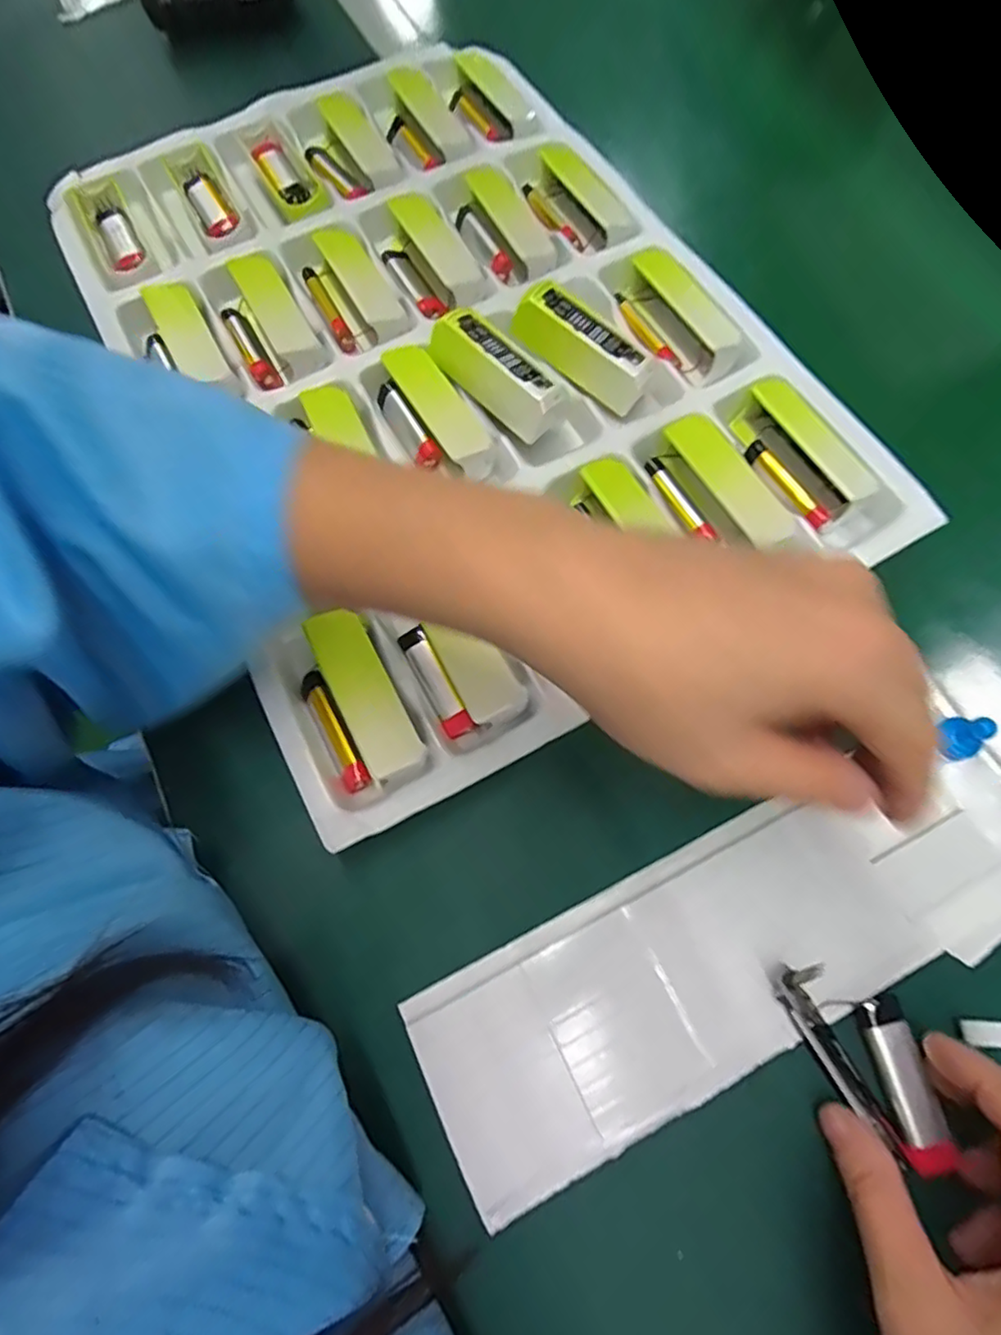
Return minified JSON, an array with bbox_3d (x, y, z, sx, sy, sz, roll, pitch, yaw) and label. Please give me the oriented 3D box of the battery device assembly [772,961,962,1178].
[{"bbox_3d":[0.137,0.142,0.235,0.038,0.013,0.076,-39,78,-10],"label":"battery device assembly"}]

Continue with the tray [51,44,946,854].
[{"bbox_3d":[-0.030,-0.183,0.343,0.323,0.027,0.442,-28,73,-8],"label":"tray"}]

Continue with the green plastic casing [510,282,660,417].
[{"bbox_3d":[0.044,-0.168,0.334,0.075,0.023,0.028,44,60,5],"label":"green plastic casing"}]

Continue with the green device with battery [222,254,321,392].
[{"bbox_3d":[-0.132,-0.194,0.358,0.040,0.023,0.085,-28,73,-8],"label":"green device with battery"}]

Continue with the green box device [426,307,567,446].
[{"bbox_3d":[-0.001,-0.151,0.328,0.076,0.030,0.026,44,41,12],"label":"green box device"}]

